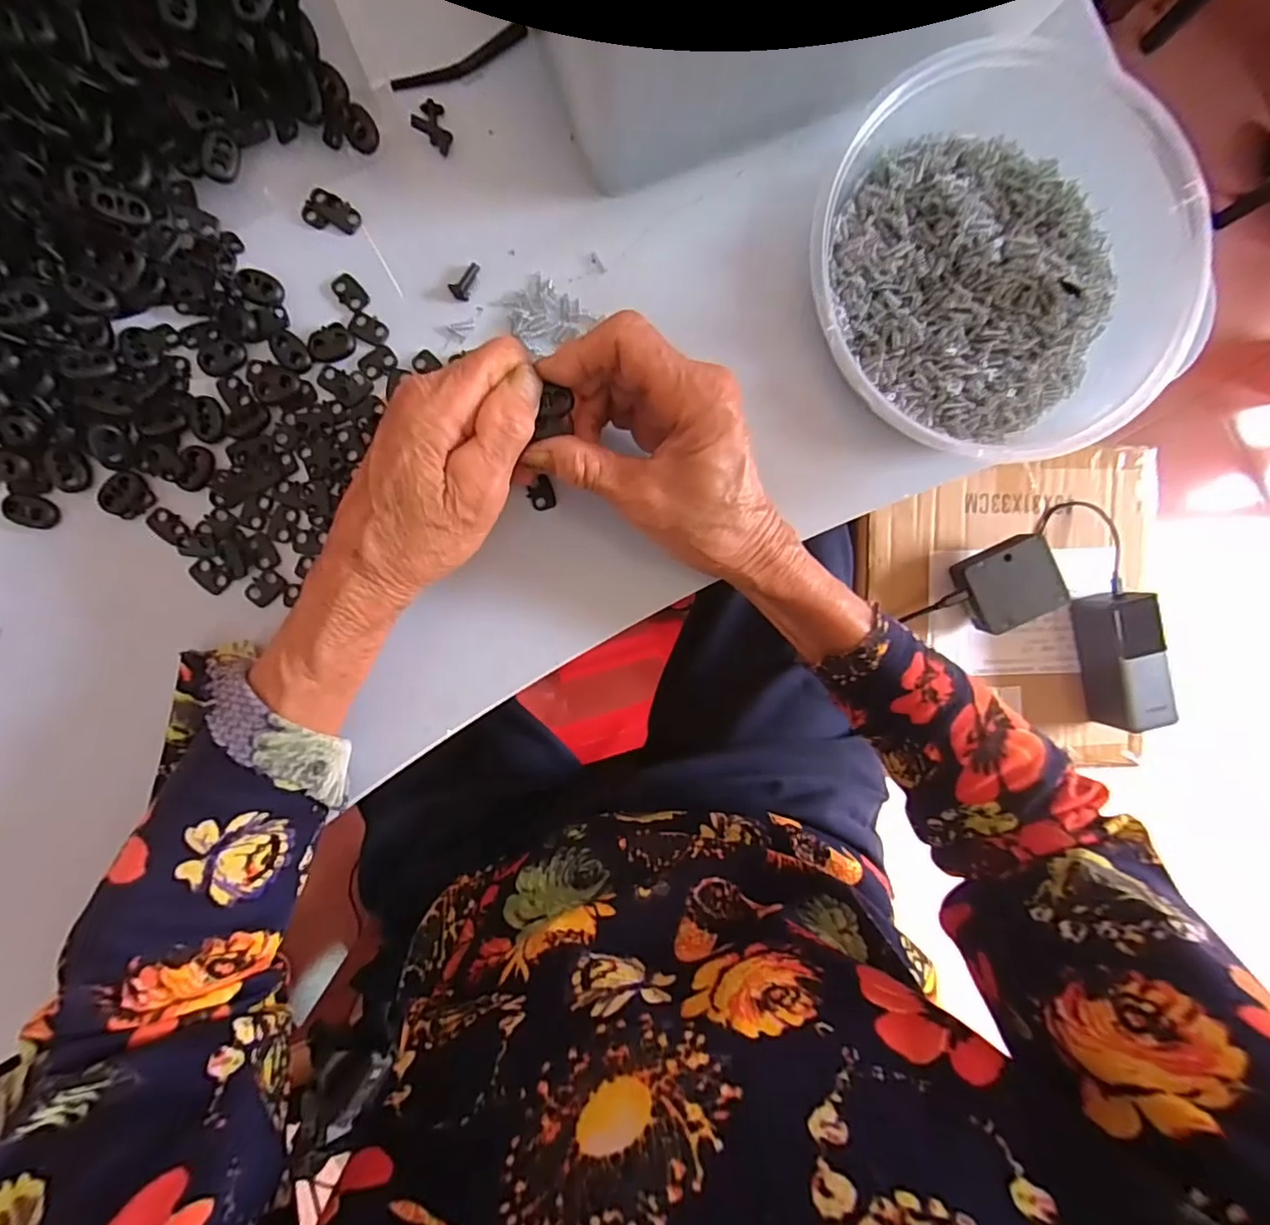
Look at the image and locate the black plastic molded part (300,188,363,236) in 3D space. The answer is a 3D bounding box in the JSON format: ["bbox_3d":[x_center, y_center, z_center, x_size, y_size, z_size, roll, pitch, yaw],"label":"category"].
[{"bbox_3d":[-0.149,-0.196,0.279,0.026,0.004,0.017,27,89,-8],"label":"black plastic molded part"}]

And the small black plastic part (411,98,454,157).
[{"bbox_3d":[-0.098,-0.241,0.281,0.020,0.004,0.018,37,88,-8],"label":"small black plastic part"}]

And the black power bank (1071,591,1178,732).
[{"bbox_3d":[0.487,0.045,0.563,0.057,0.052,0.130,-13,94,-6],"label":"black power bank"}]

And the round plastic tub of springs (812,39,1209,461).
[{"bbox_3d":[0.183,-0.177,0.288,0.186,0.058,0.207,38,88,-8],"label":"round plastic tub of springs"}]

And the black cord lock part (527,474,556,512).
[{"bbox_3d":[-0.048,-0.061,0.293,0.013,0.004,0.016,-20,95,-6],"label":"black cord lock part"}]

